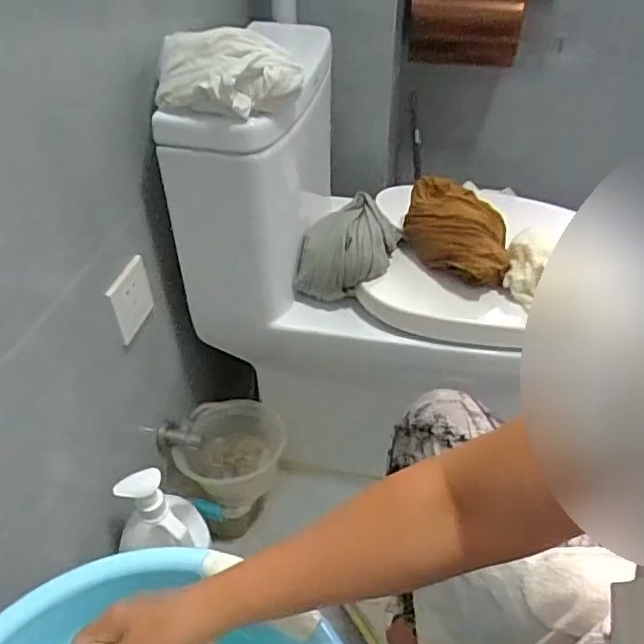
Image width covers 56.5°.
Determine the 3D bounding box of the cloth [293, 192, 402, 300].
[{"bbox_3d":[0.042,-0.093,0.893,0.114,0.121,0.149,27,49,28],"label":"cloth"}]

